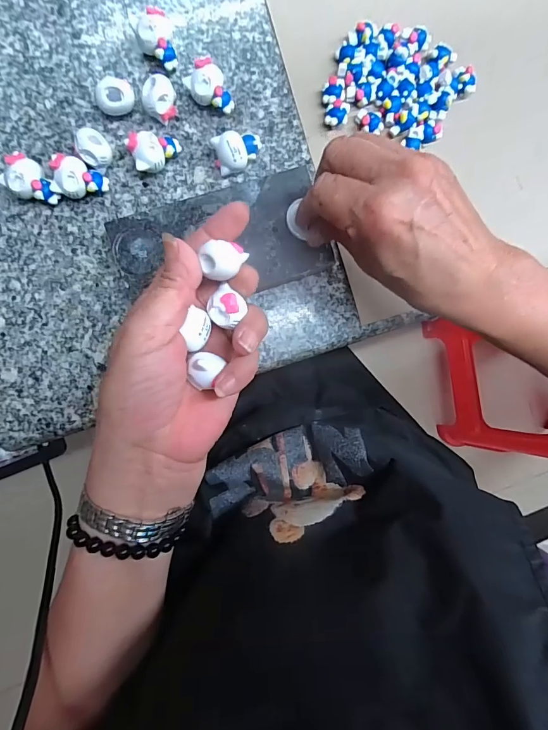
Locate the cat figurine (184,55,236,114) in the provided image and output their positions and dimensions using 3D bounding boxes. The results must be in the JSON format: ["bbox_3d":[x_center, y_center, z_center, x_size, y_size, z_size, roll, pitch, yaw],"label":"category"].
[{"bbox_3d":[-0.045,-0.197,0.265,0.034,0.022,0.024,42,86,-6],"label":"cat figurine"}]

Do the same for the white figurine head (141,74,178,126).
[{"bbox_3d":[-0.080,-0.187,0.261,0.020,0.020,0.023,17,88,-7],"label":"white figurine head"}]

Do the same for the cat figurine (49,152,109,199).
[{"bbox_3d":[-0.134,-0.129,0.255,0.033,0.020,0.025,2,90,-7],"label":"cat figurine"}]

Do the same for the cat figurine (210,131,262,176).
[{"bbox_3d":[-0.026,-0.154,0.268,0.035,0.022,0.021,-15,92,-7],"label":"cat figurine"}]

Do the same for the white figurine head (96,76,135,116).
[{"bbox_3d":[-0.110,-0.186,0.258,0.025,0.021,0.017,-31,94,-6],"label":"white figurine head"}]

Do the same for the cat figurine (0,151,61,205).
[{"bbox_3d":[-0.166,-0.123,0.252,0.034,0.020,0.025,40,86,-6],"label":"cat figurine"}]

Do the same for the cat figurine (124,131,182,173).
[{"bbox_3d":[-0.084,-0.150,0.262,0.034,0.021,0.025,-10,92,-7],"label":"cat figurine"}]

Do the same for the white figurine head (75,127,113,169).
[{"bbox_3d":[-0.124,-0.150,0.256,0.022,0.022,0.024,0,90,-7],"label":"white figurine head"}]

